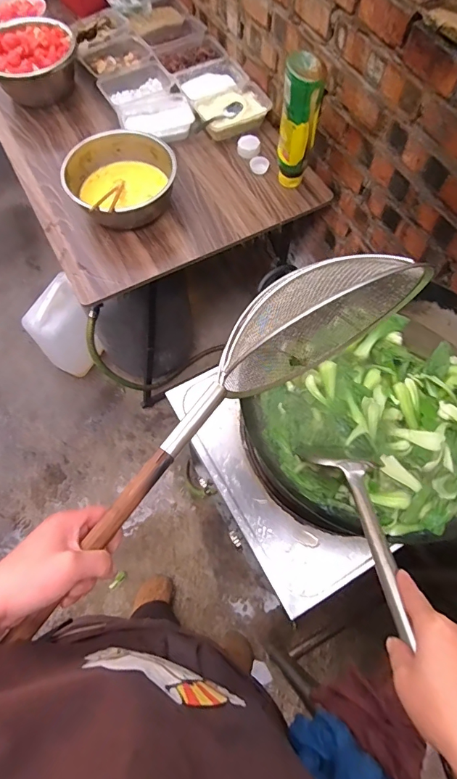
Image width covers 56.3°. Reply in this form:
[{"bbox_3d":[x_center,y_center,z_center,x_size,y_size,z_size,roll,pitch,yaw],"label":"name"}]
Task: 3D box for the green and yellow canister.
[{"bbox_3d":[0.139,-0.526,0.860,0.074,0.235,0.090,7,66,3],"label":"green and yellow canister"}]

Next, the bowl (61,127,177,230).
[{"bbox_3d":[-0.221,-0.438,0.897,0.211,0.084,0.222,0,66,0],"label":"bowl"}]

